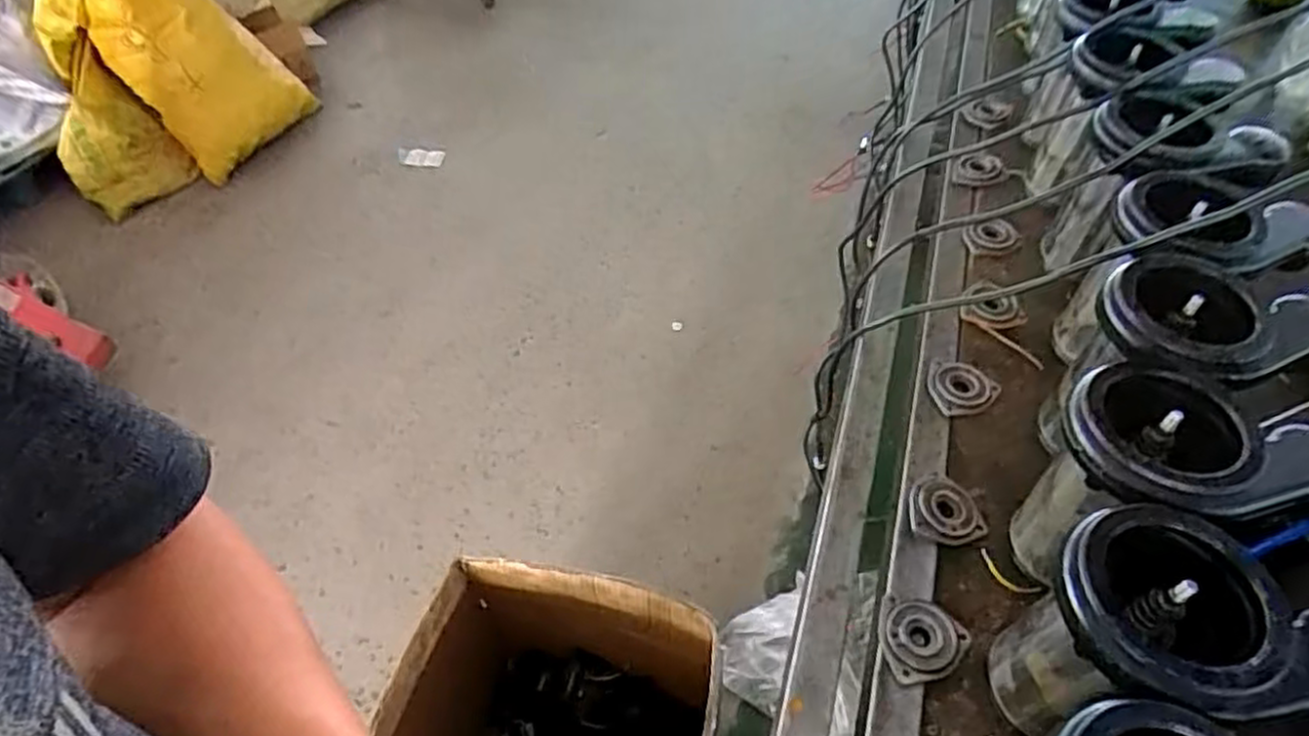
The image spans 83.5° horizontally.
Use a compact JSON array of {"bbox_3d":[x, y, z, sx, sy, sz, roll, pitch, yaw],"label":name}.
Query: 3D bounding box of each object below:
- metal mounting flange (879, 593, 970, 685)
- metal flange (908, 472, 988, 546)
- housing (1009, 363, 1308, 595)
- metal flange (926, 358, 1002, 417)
[{"bbox_3d":[0.210,0.210,0.577,0.064,0.014,0.063,-5,51,-9],"label":"metal mounting flange"},{"bbox_3d":[0.260,0.127,0.651,0.066,0.011,0.067,2,50,-3],"label":"metal flange"},{"bbox_3d":[0.350,0.101,0.562,0.194,0.191,0.135,-8,51,-11],"label":"housing"},{"bbox_3d":[0.305,0.021,0.735,0.066,0.019,0.060,2,50,-3],"label":"metal flange"}]

